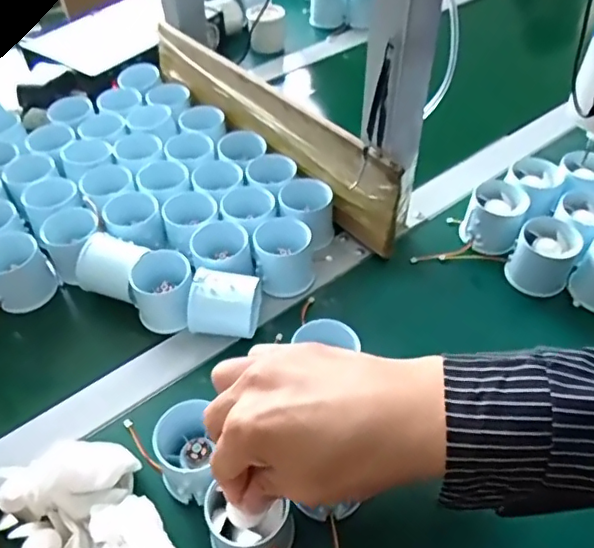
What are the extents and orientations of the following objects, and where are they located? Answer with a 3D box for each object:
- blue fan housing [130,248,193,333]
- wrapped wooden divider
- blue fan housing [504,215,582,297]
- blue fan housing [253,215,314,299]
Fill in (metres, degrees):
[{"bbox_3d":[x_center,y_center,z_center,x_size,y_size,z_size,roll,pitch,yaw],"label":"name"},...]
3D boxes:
[{"bbox_3d":[-0.115,0.014,0.486,0.049,0.046,0.055,-14,48,-11],"label":"blue fan housing"},{"bbox_3d":[-0.040,-0.164,0.602,0.017,0.092,0.396,-30,53,-24],"label":"wrapped wooden divider"},{"bbox_3d":[0.220,-0.014,0.505,0.053,0.045,0.057,22,51,21],"label":"blue fan housing"},{"bbox_3d":[-0.012,-0.017,0.509,0.048,0.050,0.057,-6,47,-4],"label":"blue fan housing"}]

